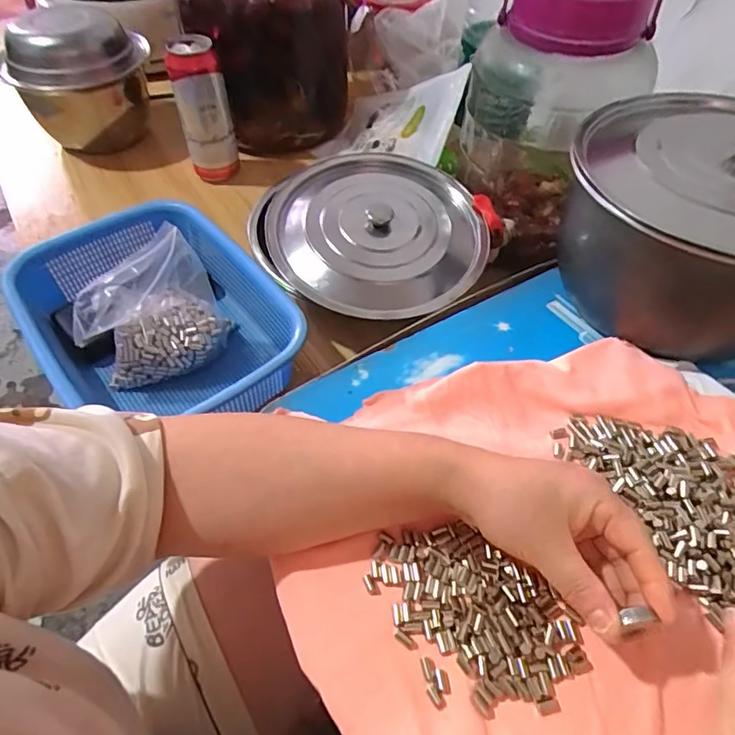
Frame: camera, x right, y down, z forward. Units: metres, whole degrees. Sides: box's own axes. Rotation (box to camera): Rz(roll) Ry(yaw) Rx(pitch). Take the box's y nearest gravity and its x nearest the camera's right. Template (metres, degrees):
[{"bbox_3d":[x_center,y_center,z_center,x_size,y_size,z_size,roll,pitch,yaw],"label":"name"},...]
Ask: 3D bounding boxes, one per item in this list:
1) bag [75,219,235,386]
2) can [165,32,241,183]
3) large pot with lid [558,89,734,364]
[{"bbox_3d":[-0.197,-0.052,0.468,0.119,0.131,0.066,-8,53,-8],"label":"bag"},{"bbox_3d":[-0.209,-0.326,0.664,0.063,0.158,0.050,-10,53,-10],"label":"can"},{"bbox_3d":[0.274,-0.126,0.432,0.210,0.150,0.198,1,52,-1],"label":"large pot with lid"}]

